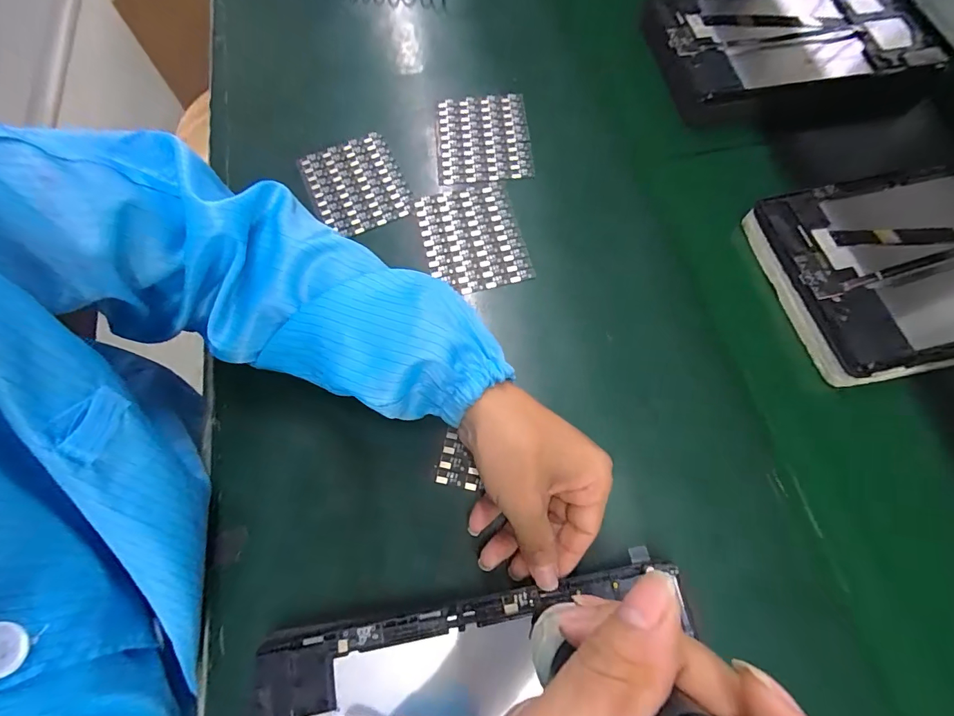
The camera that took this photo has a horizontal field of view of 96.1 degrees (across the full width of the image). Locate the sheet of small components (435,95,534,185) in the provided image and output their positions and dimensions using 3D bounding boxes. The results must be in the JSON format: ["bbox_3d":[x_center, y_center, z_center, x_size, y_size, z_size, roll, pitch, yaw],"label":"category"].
[{"bbox_3d":[0.005,-0.199,0.385,0.083,0.004,0.093,-5,69,1],"label":"sheet of small components"}]

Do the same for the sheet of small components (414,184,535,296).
[{"bbox_3d":[-0.004,-0.098,0.350,0.078,0.005,0.095,-14,70,-3],"label":"sheet of small components"}]

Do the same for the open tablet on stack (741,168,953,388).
[{"bbox_3d":[0.354,-0.074,0.331,0.243,0.036,0.157,-12,69,-2],"label":"open tablet on stack"}]

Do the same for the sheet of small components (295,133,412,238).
[{"bbox_3d":[-0.106,-0.151,0.374,0.081,0.004,0.095,-23,70,-6],"label":"sheet of small components"}]

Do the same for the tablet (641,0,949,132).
[{"bbox_3d":[0.299,-0.302,0.415,0.257,0.026,0.172,-7,72,-3],"label":"tablet"}]

